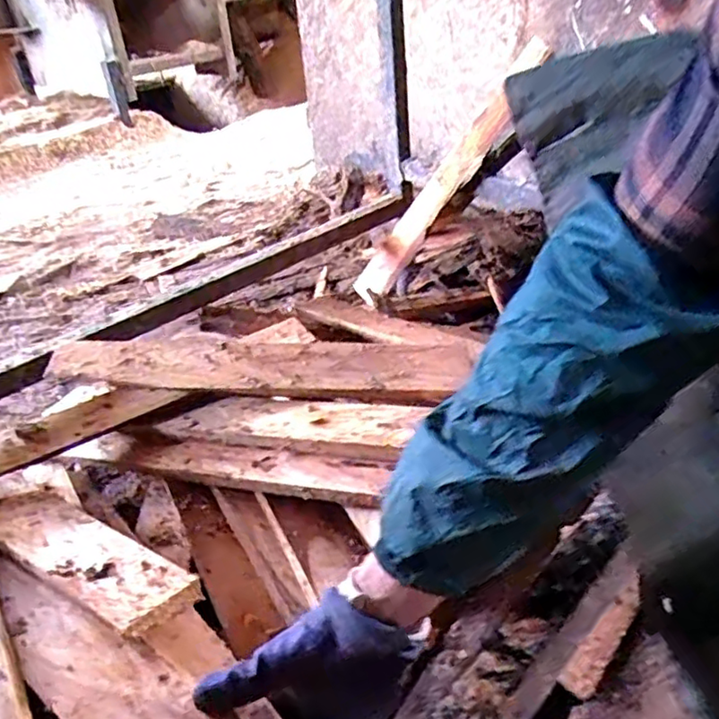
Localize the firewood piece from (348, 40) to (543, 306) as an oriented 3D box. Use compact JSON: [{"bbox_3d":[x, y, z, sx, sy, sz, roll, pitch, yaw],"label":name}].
[{"bbox_3d":[0.143,-0.288,0.997,0.053,0.471,0.051,26,21,-29],"label":"firewood piece"}]

